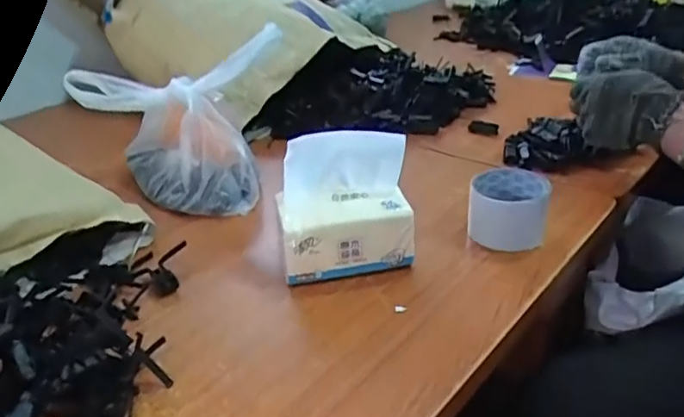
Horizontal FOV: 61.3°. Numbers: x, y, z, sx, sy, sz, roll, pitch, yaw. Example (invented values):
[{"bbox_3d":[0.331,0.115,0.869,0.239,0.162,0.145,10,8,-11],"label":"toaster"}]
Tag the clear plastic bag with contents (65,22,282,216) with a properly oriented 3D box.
[{"bbox_3d":[-0.227,-0.120,0.752,0.257,0.186,0.154,6,30,16],"label":"clear plastic bag with contents"}]

